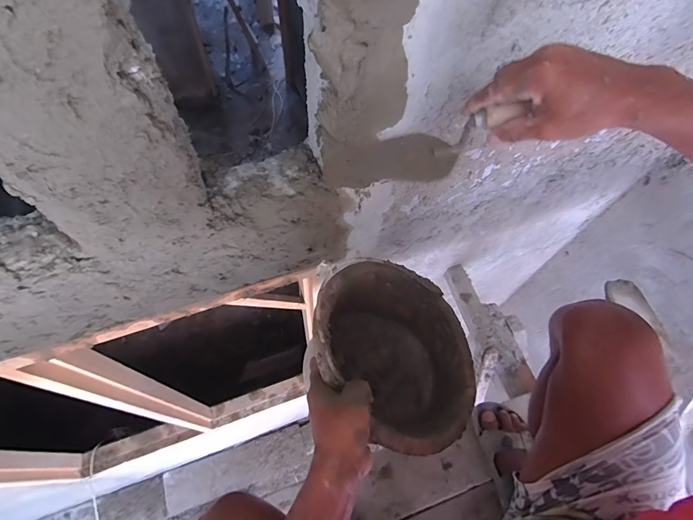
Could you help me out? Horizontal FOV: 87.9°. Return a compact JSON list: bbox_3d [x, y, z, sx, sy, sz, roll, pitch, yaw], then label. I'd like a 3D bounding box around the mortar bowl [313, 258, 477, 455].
[{"bbox_3d":[0.047,0.133,0.511,0.263,0.127,0.263,43,43,-6],"label":"mortar bowl"}]

